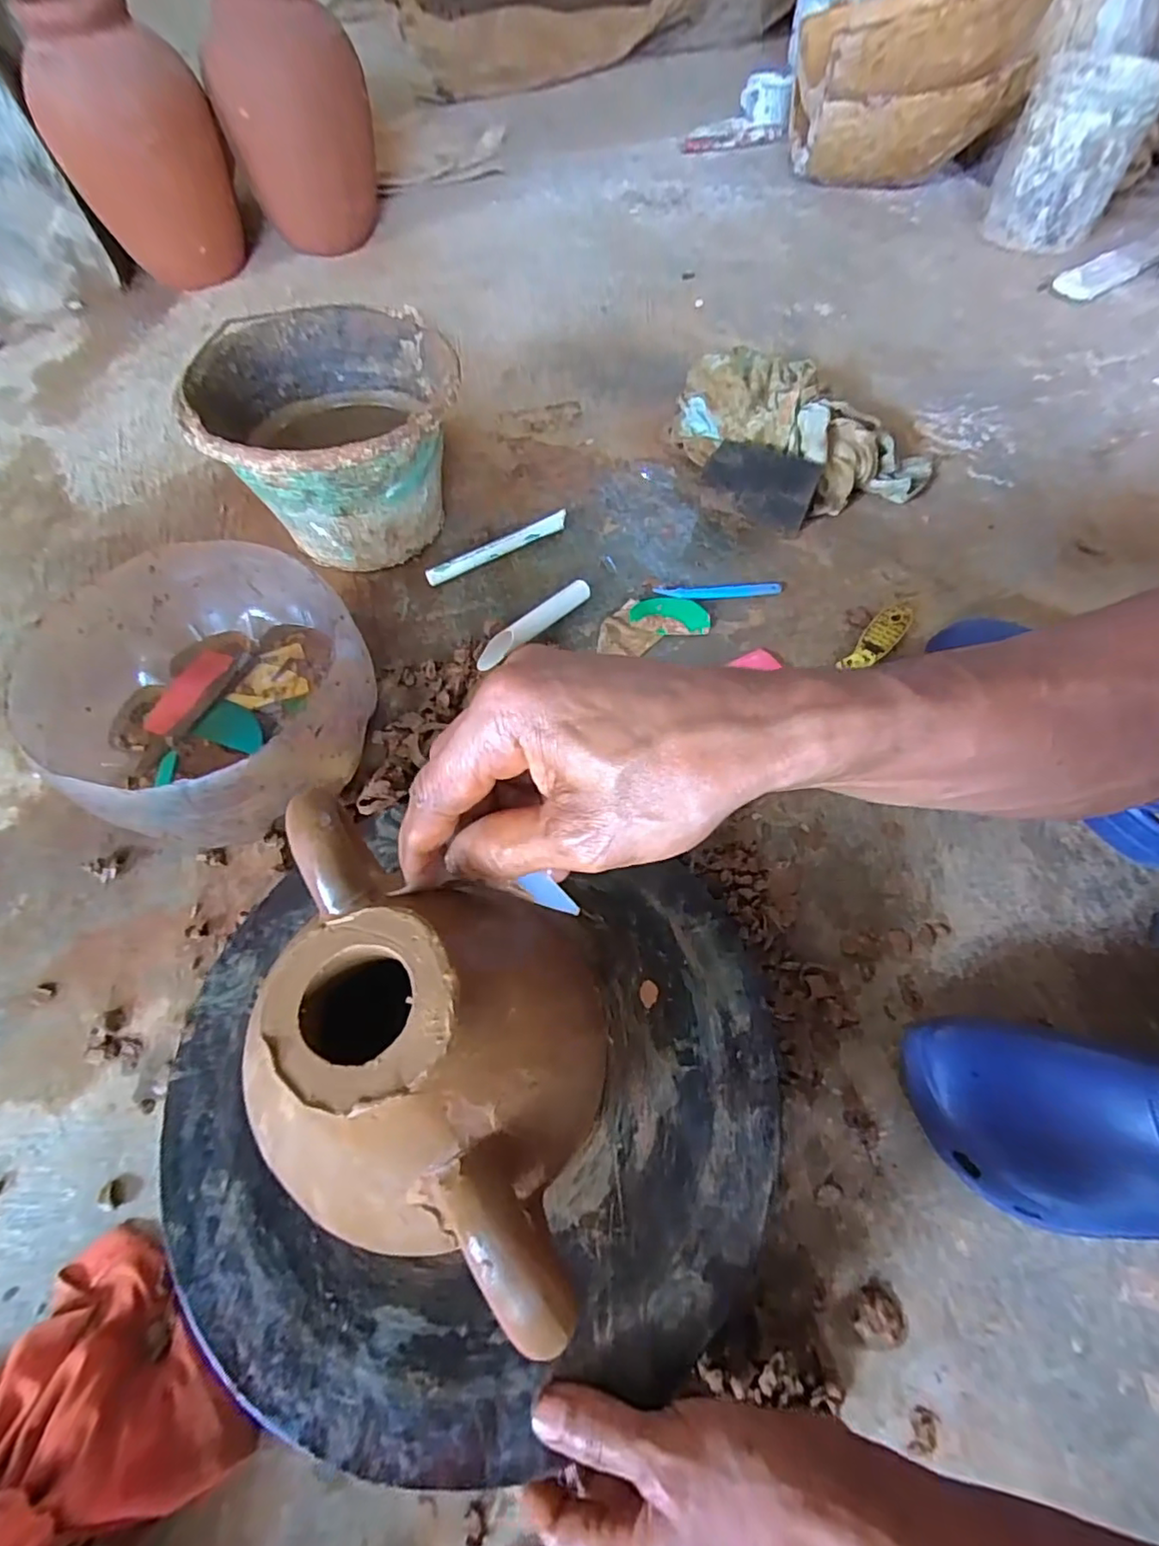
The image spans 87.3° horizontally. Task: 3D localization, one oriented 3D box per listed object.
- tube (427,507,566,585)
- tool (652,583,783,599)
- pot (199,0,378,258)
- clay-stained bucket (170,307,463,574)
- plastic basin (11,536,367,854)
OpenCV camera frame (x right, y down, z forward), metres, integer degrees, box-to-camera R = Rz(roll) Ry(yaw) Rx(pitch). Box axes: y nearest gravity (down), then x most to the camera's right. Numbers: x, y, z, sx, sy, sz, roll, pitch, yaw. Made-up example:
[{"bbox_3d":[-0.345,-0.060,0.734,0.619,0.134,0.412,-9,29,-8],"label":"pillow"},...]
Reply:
[{"bbox_3d":[-0.088,-0.253,0.679,0.175,0.018,0.011,-31,22,-16],"label":"tube"},{"bbox_3d":[0.148,-0.192,0.643,0.135,0.004,0.015,-3,81,-3],"label":"tool"},{"bbox_3d":[-0.447,-1.046,0.972,0.213,0.300,0.201,-12,61,-6],"label":"pot"},{"bbox_3d":[-0.244,-0.331,0.638,0.239,0.169,0.239,0,61,1],"label":"clay-stained bucket"},{"bbox_3d":[-0.297,-0.062,0.513,0.252,0.127,0.230,0,61,1],"label":"plastic basin"}]

